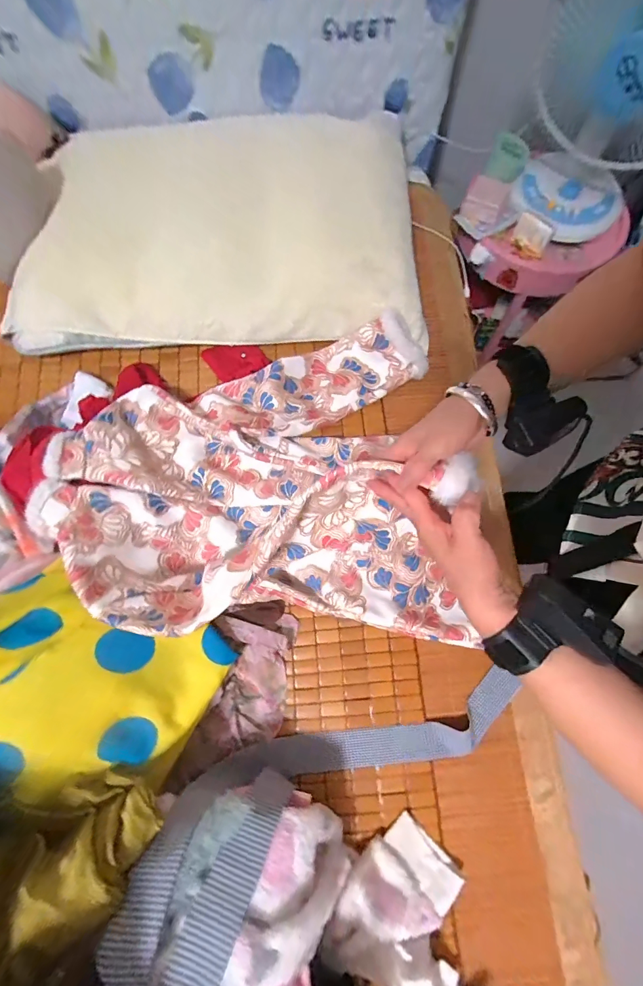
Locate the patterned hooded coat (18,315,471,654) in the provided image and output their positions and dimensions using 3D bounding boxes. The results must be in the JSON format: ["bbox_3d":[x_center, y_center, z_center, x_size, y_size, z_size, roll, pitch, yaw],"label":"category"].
[{"bbox_3d":[-0.103,-0.053,0.491,0.521,0.245,0.458,-4,71,-2],"label":"patterned hooded coat"}]

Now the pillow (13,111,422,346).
[{"bbox_3d":[-0.179,-0.444,0.636,0.667,0.165,0.335,-3,71,-1],"label":"pillow"}]

